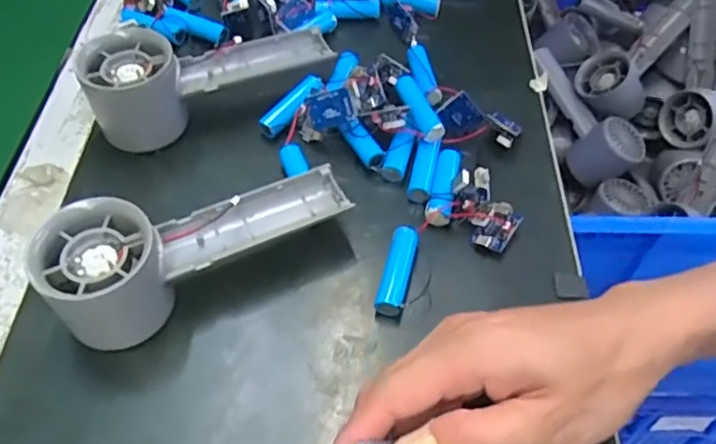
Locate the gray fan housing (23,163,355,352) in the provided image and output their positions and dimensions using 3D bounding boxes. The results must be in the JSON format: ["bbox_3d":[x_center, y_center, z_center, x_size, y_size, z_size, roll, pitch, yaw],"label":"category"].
[{"bbox_3d":[-0.081,0.006,0.325,0.160,0.057,0.049,-26,57,-19],"label":"gray fan housing"}]

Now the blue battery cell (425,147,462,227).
[{"bbox_3d":[0.052,-0.023,0.371,0.015,0.015,0.051,11,53,9],"label":"blue battery cell"}]

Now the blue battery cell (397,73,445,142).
[{"bbox_3d":[0.039,-0.073,0.396,0.015,0.013,0.053,-15,54,-11],"label":"blue battery cell"}]

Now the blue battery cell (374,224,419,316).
[{"bbox_3d":[0.022,0.026,0.338,0.015,0.013,0.051,12,53,10],"label":"blue battery cell"}]

